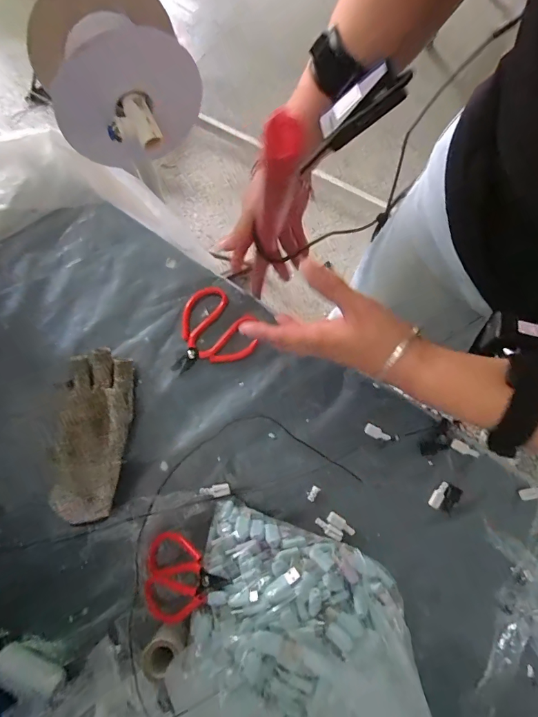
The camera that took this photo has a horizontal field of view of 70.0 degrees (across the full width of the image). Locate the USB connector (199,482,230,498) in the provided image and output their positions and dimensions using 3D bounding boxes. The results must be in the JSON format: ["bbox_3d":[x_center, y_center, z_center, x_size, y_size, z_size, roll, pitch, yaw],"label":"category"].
[{"bbox_3d":[-0.061,0.150,0.436,0.033,0.006,0.014,-10,77,-5],"label":"USB connector"}]

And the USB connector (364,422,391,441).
[{"bbox_3d":[0.132,0.090,0.465,0.032,0.004,0.014,26,77,5],"label":"USB connector"}]

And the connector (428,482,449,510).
[{"bbox_3d":[0.201,0.160,0.450,0.014,0.004,0.034,35,78,7],"label":"connector"}]

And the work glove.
[{"bbox_3d":[-0.194,0.079,0.426,0.078,0.045,0.183,3,76,-2],"label":"work glove"}]

